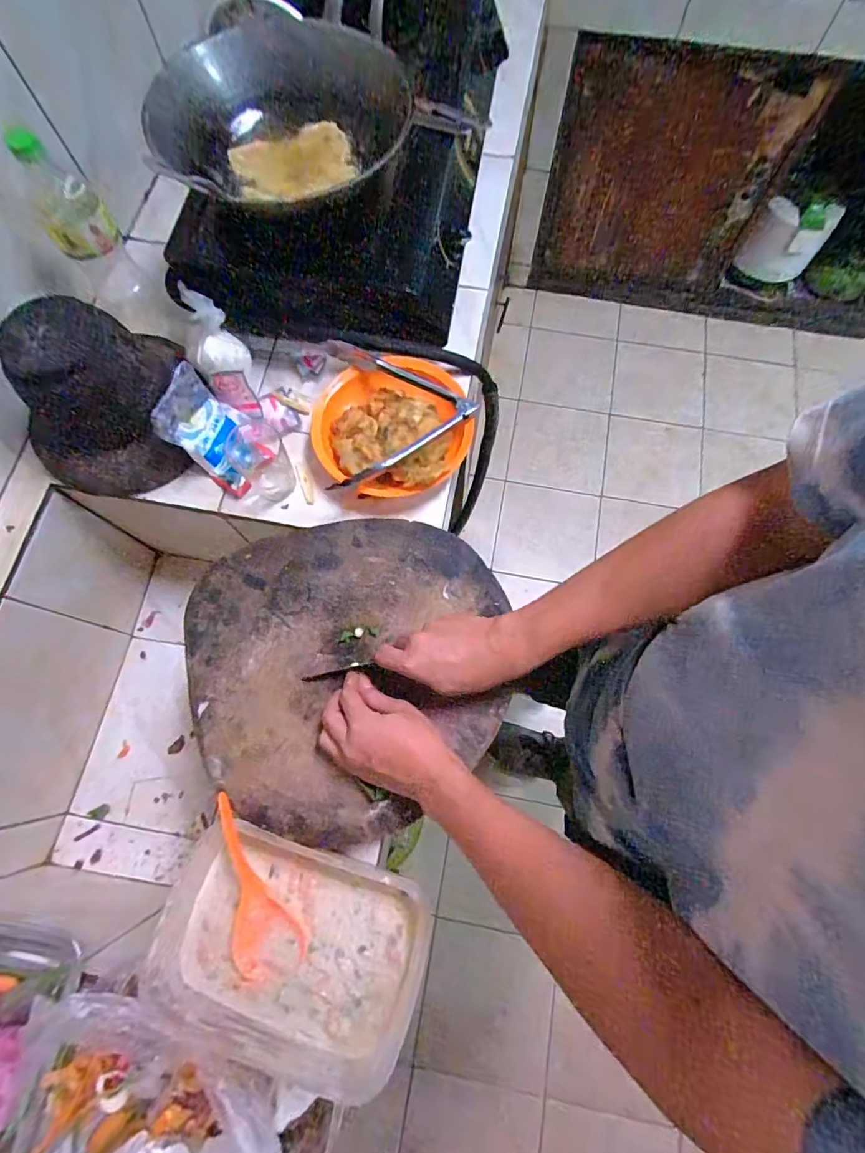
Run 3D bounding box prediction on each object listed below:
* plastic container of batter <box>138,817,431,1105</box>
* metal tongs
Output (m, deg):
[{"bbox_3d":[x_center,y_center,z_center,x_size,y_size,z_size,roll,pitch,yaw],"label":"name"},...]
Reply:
[{"bbox_3d":[-0.144,0.358,0.495,0.270,0.074,0.174,16,73,7],"label":"plastic container of batter"},{"bbox_3d":[-0.037,-0.211,0.621,0.183,0.021,0.196,-4,71,0],"label":"metal tongs"}]

